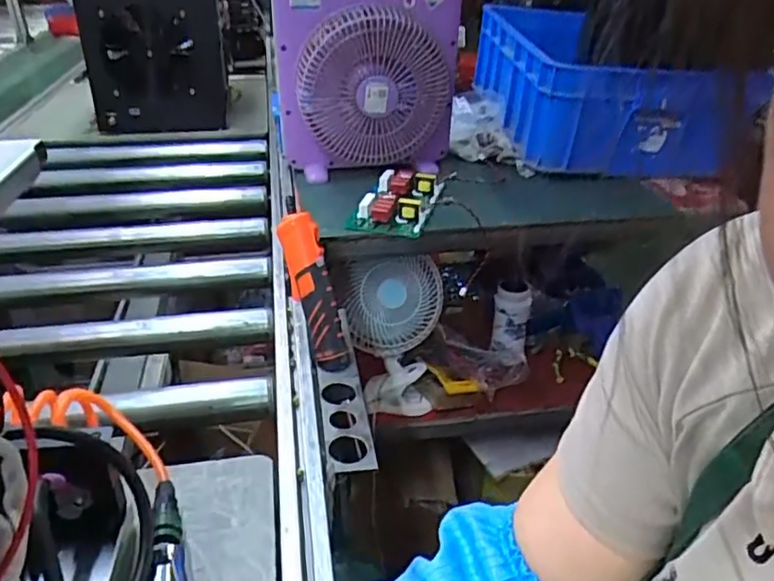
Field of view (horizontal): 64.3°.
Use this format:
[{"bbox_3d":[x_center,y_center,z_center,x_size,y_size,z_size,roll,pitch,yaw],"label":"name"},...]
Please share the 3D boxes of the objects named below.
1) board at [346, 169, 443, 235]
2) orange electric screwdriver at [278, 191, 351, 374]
[{"bbox_3d":[0.022,-0.146,1.019,0.121,0.040,0.190,12,33,17],"label":"board"},{"bbox_3d":[-0.091,-0.006,0.754,0.045,0.215,0.037,-17,4,-27],"label":"orange electric screwdriver"}]

